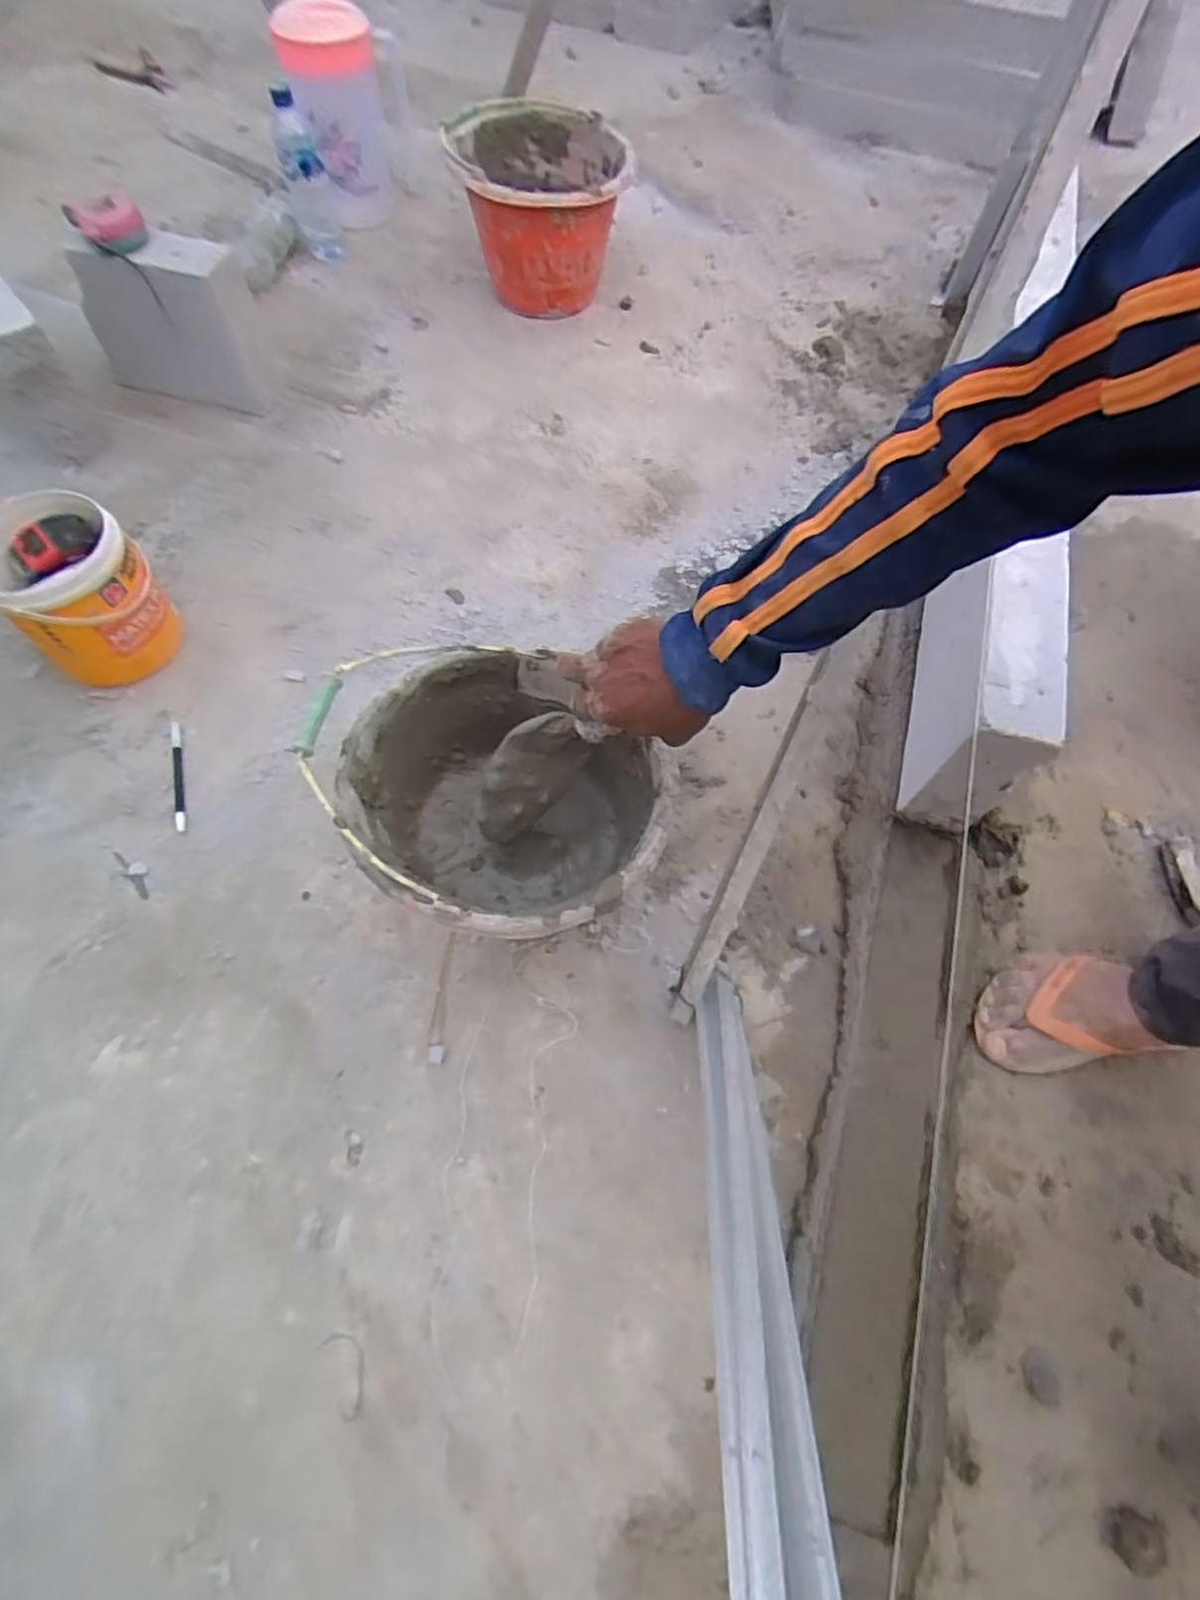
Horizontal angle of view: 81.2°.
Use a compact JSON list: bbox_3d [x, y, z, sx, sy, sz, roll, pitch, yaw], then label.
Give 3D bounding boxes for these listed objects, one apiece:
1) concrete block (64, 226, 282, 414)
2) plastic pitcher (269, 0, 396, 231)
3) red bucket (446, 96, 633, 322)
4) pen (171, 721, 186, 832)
[{"bbox_3d":[-0.616,-0.699,1.017,0.261,0.208,0.101,10,64,3],"label":"concrete block"},{"bbox_3d":[-0.439,-1.151,1.193,0.155,0.273,0.130,-12,65,-7],"label":"plastic pitcher"},{"bbox_3d":[-0.092,-0.948,1.152,0.254,0.207,0.272,1,64,-1],"label":"red bucket"},{"bbox_3d":[-0.486,-0.030,0.806,0.012,0.009,0.149,-16,65,-9],"label":"pen"}]

